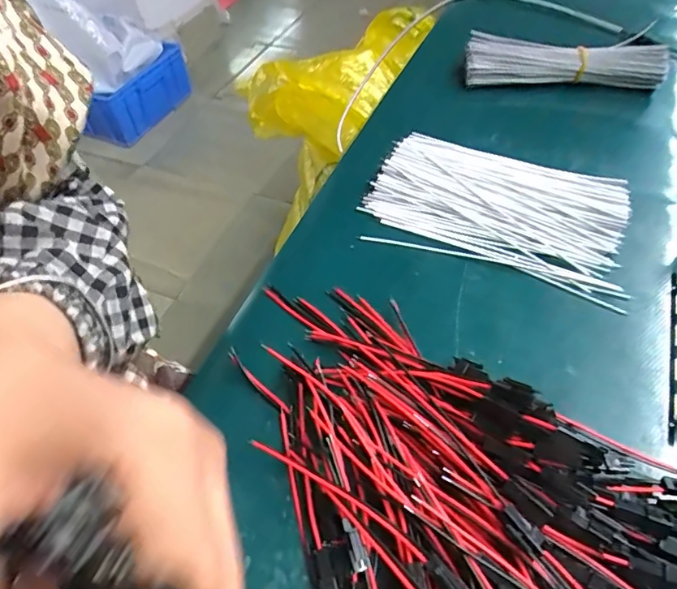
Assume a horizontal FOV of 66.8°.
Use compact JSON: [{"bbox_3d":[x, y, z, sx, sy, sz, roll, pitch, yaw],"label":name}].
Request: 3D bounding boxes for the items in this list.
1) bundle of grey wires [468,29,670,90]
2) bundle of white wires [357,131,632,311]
[{"bbox_3d":[0.170,-0.176,0.396,0.140,0.038,0.035,3,52,6],"label":"bundle of grey wires"},{"bbox_3d":[0.093,-0.054,0.309,0.147,0.018,0.092,16,54,15],"label":"bundle of white wires"}]

